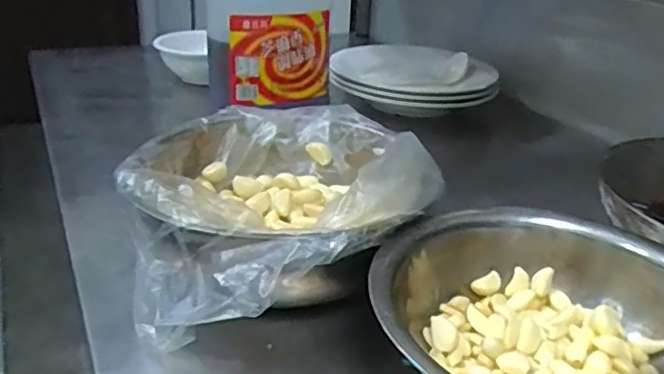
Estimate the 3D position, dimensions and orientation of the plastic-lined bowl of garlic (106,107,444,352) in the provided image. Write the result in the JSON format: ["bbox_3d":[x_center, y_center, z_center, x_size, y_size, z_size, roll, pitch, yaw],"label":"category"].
[{"bbox_3d":[-0.048,0.021,0.605,0.276,0.114,0.301,3,25,-1],"label":"plastic-lined bowl of garlic"}]

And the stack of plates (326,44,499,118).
[{"bbox_3d":[0.131,-0.198,1.138,0.287,0.068,0.226,-2,26,-10],"label":"stack of plates"}]

